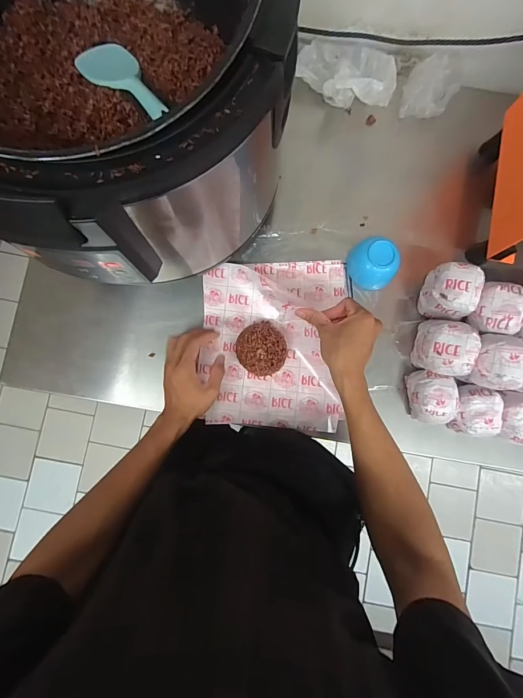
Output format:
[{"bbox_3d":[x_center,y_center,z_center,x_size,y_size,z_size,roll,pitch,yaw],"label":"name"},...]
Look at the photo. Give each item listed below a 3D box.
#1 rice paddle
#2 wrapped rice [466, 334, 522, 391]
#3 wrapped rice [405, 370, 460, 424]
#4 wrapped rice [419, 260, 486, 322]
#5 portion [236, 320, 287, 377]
[{"bbox_3d":[-0.166,-0.326,0.397,0.062,0.016,0.155,-41,74,-5],"label":"rice paddle"},{"bbox_3d":[0.358,0.020,0.495,0.057,0.041,0.081,6,84,0],"label":"wrapped rice"},{"bbox_3d":[0.277,0.079,0.544,0.066,0.065,0.080,6,84,0],"label":"wrapped rice"},{"bbox_3d":[0.306,-0.088,0.537,0.069,0.086,0.075,0,84,-1],"label":"wrapped rice"},{"bbox_3d":[0.002,0.000,0.547,0.084,0.044,0.084,0,84,-1],"label":"portion"}]

